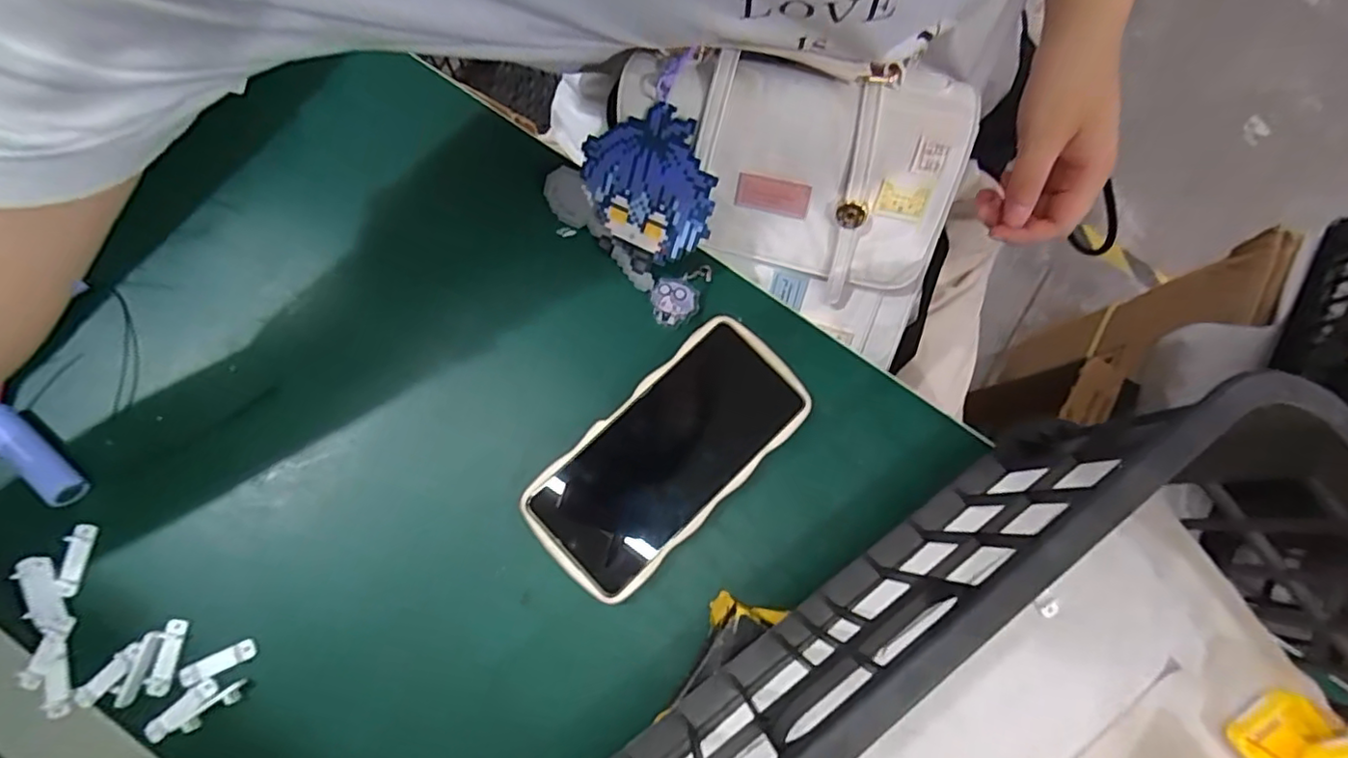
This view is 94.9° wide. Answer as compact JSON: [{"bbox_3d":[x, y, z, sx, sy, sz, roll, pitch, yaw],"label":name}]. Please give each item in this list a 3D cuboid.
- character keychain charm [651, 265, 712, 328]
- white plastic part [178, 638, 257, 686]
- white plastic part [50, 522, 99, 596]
[{"bbox_3d":[0.003,-0.054,0.385,0.029,0.004,0.045,23,75,5],"label":"character keychain charm"},{"bbox_3d":[-0.242,0.150,0.326,0.039,0.004,0.010,-23,77,-7],"label":"white plastic part"},{"bbox_3d":[-0.323,0.097,0.333,0.011,0.005,0.037,5,75,0],"label":"white plastic part"}]

